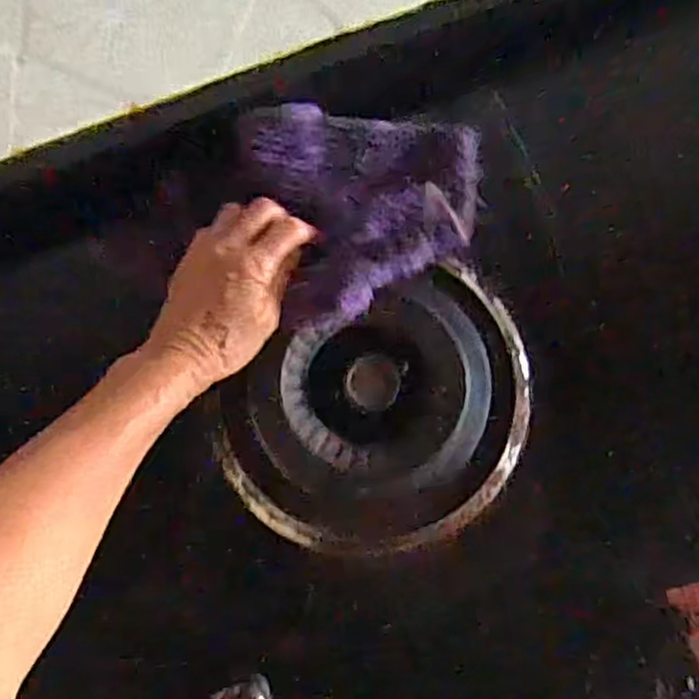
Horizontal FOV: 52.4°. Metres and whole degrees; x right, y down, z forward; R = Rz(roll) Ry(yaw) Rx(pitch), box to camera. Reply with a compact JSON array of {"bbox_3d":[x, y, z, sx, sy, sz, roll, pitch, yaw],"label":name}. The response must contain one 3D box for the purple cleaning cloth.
[{"bbox_3d":[0.021,-0.103,0.491,0.160,0.049,0.149,-15,80,-4],"label":"purple cleaning cloth"}]

